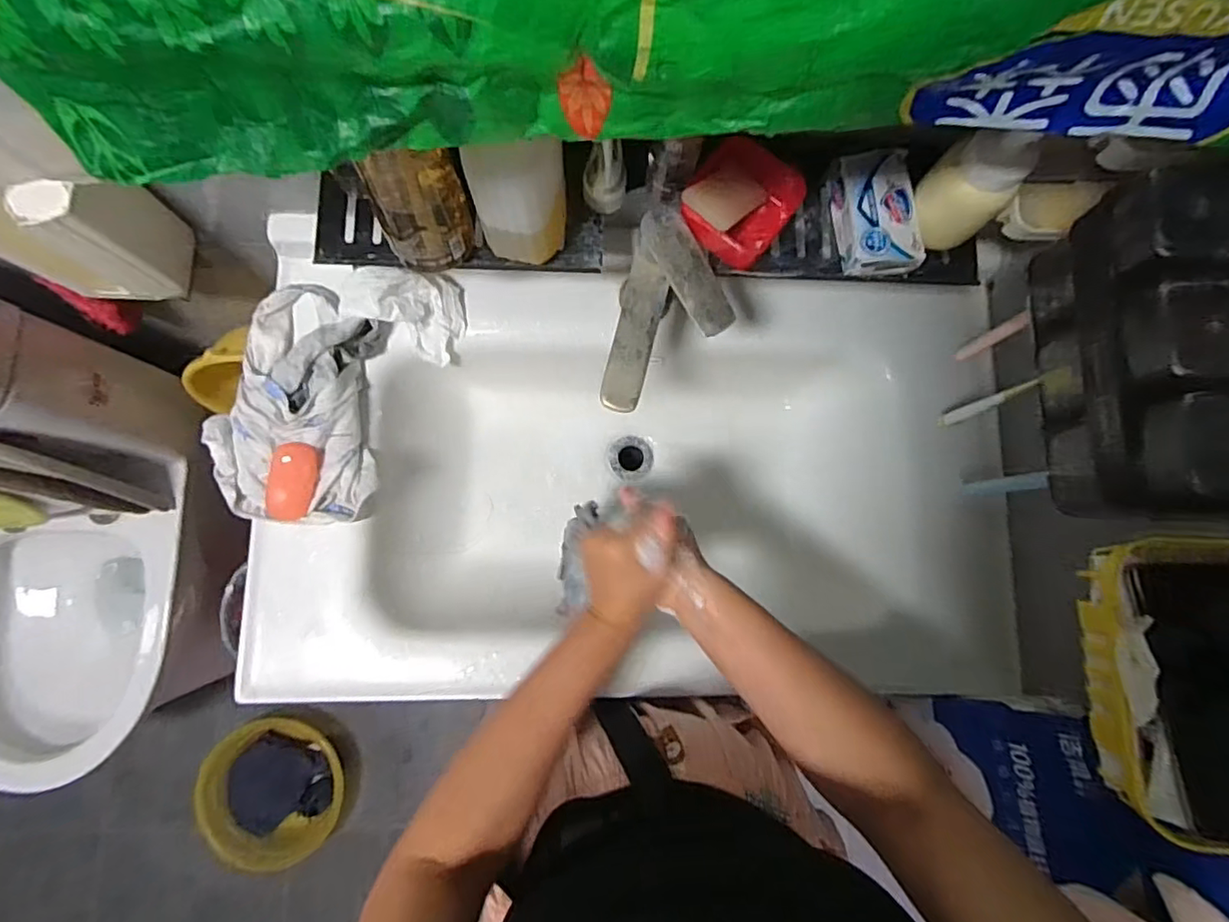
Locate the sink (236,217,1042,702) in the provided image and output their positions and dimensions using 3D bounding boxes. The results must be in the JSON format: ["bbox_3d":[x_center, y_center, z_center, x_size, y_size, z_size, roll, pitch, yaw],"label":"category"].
[{"bbox_3d":[0.033,0.014,0.684,0.785,0.205,0.462,2,82,-4],"label":"sink"}]

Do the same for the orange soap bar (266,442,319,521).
[{"bbox_3d":[-0.321,0.021,0.581,0.040,0.025,0.077,13,82,-2],"label":"orange soap bar"}]

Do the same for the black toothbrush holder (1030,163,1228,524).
[{"bbox_3d":[0.358,-0.068,0.394,0.077,0.116,0.212,4,82,-3],"label":"black toothbrush holder"}]

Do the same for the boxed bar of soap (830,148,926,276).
[{"bbox_3d":[0.229,-0.213,0.505,0.060,0.041,0.099,-4,83,-4],"label":"boxed bar of soap"}]

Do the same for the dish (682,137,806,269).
[{"bbox_3d":[0.109,-0.221,0.501,0.086,0.040,0.102,38,82,2],"label":"dish"}]

